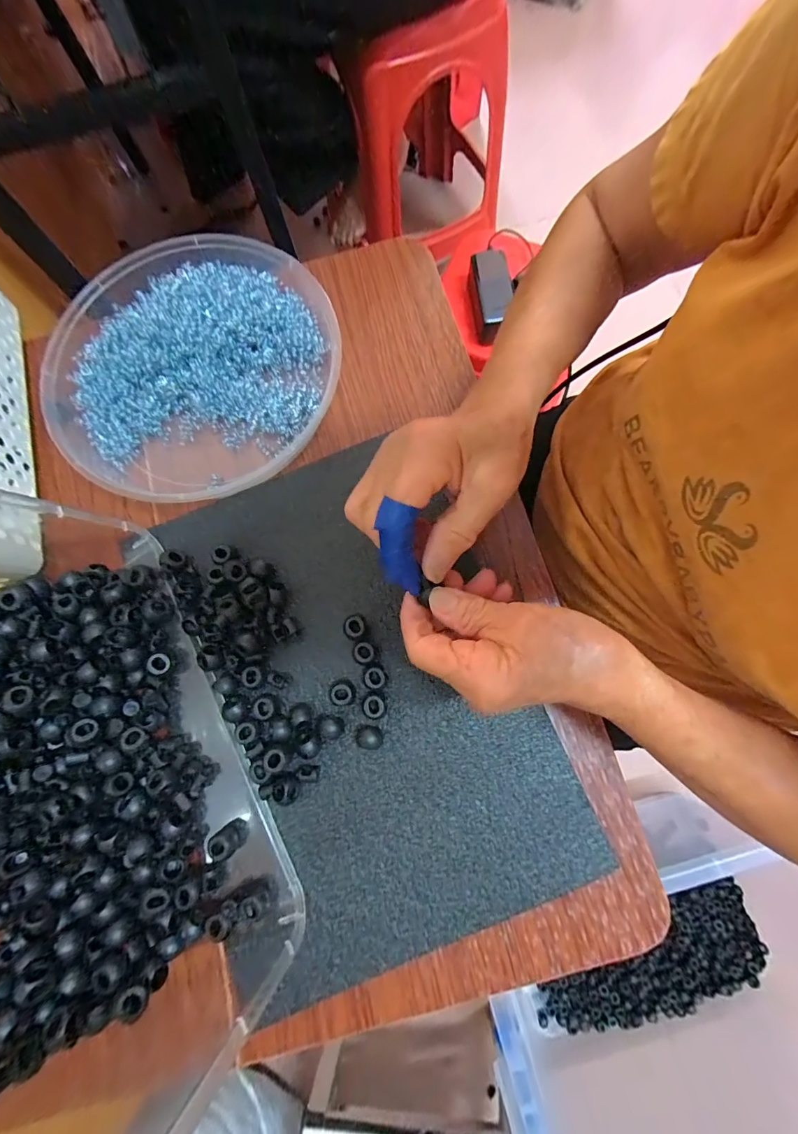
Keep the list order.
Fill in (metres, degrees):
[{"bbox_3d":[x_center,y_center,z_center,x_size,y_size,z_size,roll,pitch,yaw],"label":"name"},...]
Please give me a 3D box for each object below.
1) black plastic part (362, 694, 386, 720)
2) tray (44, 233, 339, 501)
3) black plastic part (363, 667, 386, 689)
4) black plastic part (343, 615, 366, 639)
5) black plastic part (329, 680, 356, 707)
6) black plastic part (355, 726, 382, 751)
[{"bbox_3d":[-0.017,0.095,0.276,0.016,0.014,0.015,0,77,2],"label":"black plastic part"},{"bbox_3d":[-0.169,-0.163,0.327,0.218,0.030,0.228,0,77,2],"label":"tray"},{"bbox_3d":[-0.017,0.076,0.280,0.014,0.013,0.014,-17,77,-1],"label":"black plastic part"},{"bbox_3d":[-0.032,0.043,0.289,0.016,0.011,0.016,0,77,2],"label":"black plastic part"},{"bbox_3d":[-0.039,0.087,0.280,0.016,0.012,0.016,-16,77,-1],"label":"black plastic part"},{"bbox_3d":[-0.021,0.114,0.273,0.018,0.015,0.015,21,79,7],"label":"black plastic part"}]

